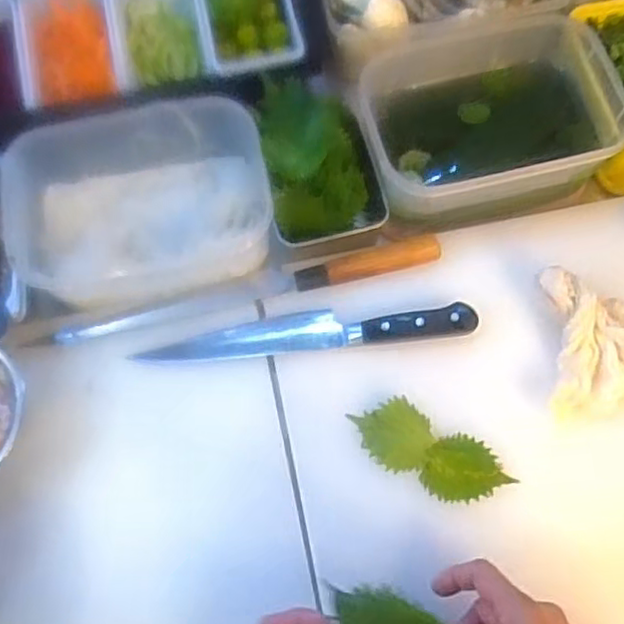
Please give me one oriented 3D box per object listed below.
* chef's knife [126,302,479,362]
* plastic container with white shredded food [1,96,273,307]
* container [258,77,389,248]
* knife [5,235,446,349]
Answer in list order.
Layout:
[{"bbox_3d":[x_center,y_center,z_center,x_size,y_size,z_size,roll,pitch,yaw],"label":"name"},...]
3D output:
[{"bbox_3d":[-0.006,0.017,0.610,0.303,0.027,0.038,-5,71,0],"label":"chef's knife"},{"bbox_3d":[-0.158,-0.101,0.640,0.231,0.090,0.178,-9,71,-1],"label":"plastic container with white shredded food"},{"bbox_3d":[0.011,-0.142,0.642,0.107,0.069,0.150,-9,71,-1],"label":"container"},{"bbox_3d":[-0.072,-0.019,0.622,0.384,0.018,0.027,-12,71,-2],"label":"knife"}]

